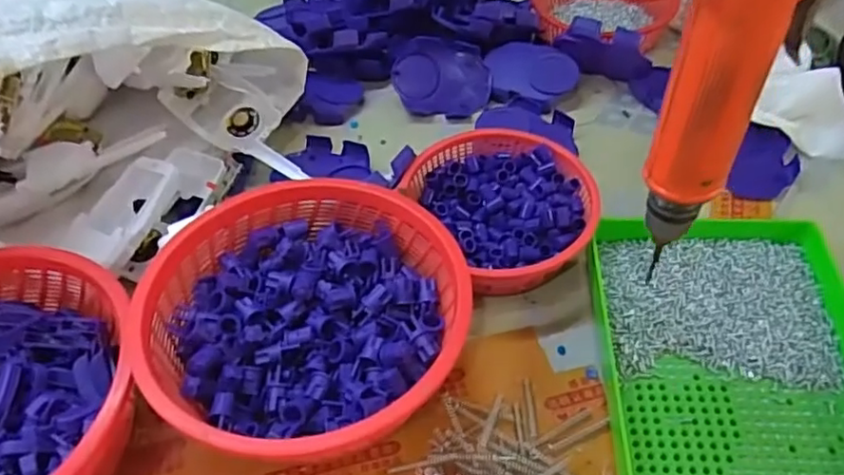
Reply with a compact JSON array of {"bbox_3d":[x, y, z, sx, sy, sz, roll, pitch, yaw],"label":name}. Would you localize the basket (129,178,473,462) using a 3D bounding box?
[{"bbox_3d":[-0.065,0.049,0.383,0.175,0.079,0.166,-1,49,1],"label":"basket"}]

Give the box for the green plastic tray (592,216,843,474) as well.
[{"bbox_3d":[0.185,0.089,0.364,0.154,0.032,0.247,2,49,3],"label":"green plastic tray"}]

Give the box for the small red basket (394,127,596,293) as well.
[{"bbox_3d":[0.061,-0.022,0.457,0.113,0.051,0.137,-26,54,-20],"label":"small red basket"}]

